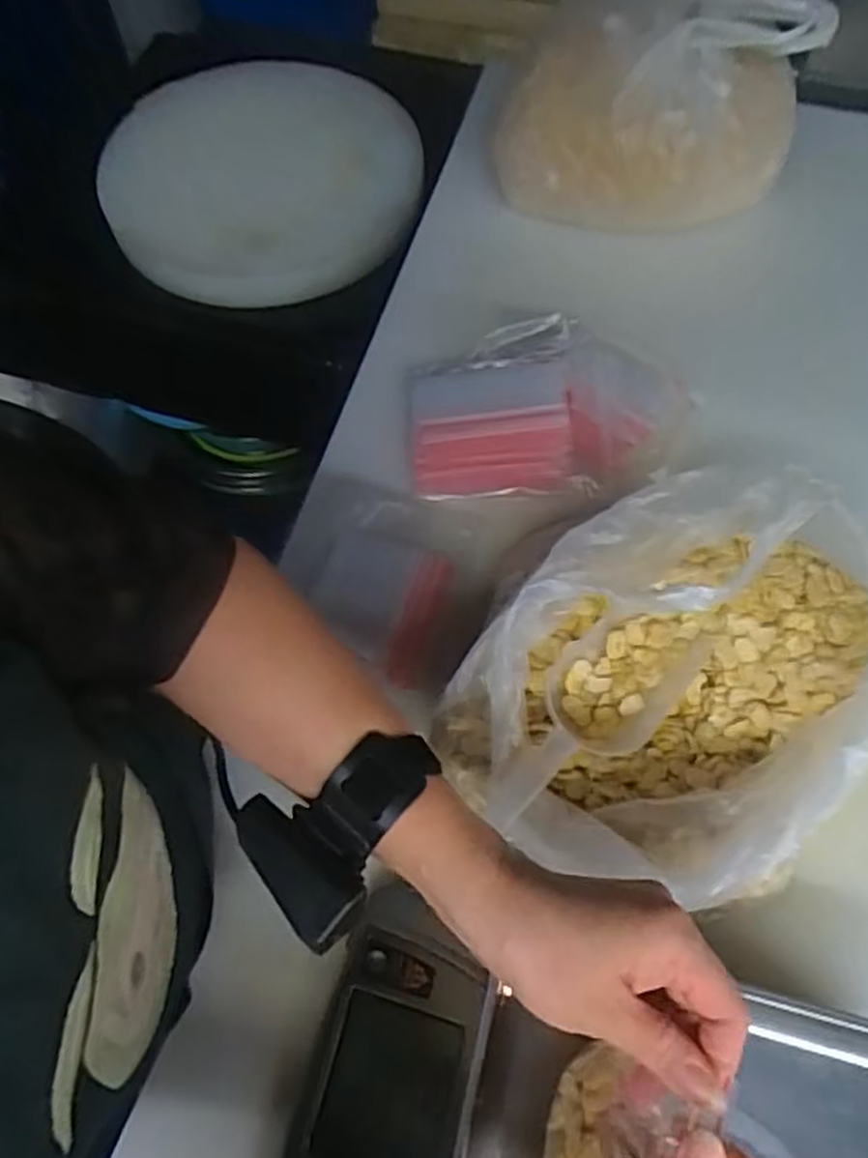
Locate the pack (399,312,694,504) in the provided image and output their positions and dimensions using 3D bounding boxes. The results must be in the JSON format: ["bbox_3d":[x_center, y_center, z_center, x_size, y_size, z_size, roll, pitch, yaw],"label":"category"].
[{"bbox_3d":[0.104,-0.159,0.708,0.249,0.023,0.173,-3,71,2],"label":"pack"}]

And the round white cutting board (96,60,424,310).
[{"bbox_3d":[-0.239,-0.543,1.035,0.425,0.045,0.470,-1,63,4],"label":"round white cutting board"}]

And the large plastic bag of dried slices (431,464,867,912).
[{"bbox_3d":[0.171,0.061,0.508,0.293,0.130,0.218,-39,70,-17],"label":"large plastic bag of dried slices"}]

